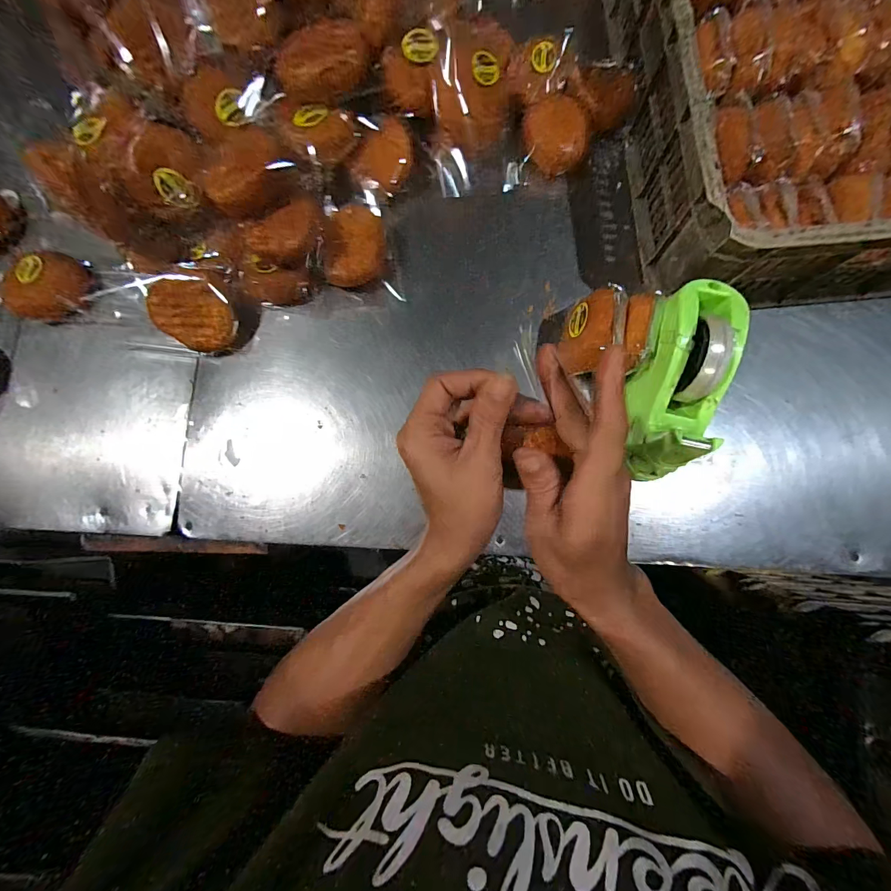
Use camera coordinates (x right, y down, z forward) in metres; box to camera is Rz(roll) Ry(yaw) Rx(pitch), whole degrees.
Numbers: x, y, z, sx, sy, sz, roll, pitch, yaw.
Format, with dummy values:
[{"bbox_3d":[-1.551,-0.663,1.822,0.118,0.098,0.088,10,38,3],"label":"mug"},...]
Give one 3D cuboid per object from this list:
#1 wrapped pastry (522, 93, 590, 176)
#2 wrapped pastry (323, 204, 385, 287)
[{"bbox_3d":[0.144,-0.411,0.503,0.075,0.035,0.083,-31,83,0],"label":"wrapped pastry"},{"bbox_3d":[-0.113,-0.253,0.485,0.067,0.046,0.095,5,85,4],"label":"wrapped pastry"}]

